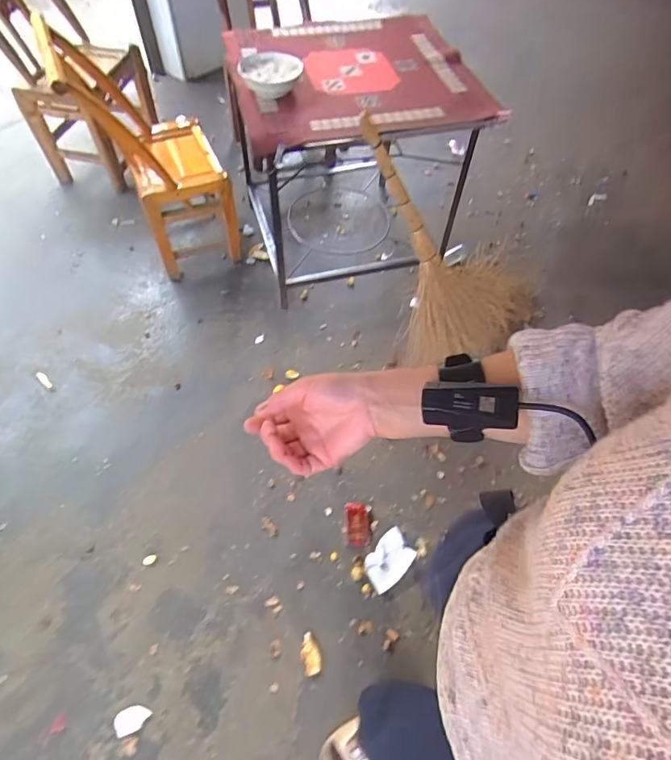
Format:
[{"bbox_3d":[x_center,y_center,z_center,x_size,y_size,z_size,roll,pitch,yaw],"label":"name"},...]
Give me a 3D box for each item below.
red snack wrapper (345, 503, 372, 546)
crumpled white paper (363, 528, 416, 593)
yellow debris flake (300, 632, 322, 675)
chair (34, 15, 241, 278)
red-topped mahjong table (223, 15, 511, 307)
[{"bbox_3d":[0.060,0.383,1.289,0.066,0.015,0.111,0,56,-1],"label":"red snack wrapper"},{"bbox_3d":[0.138,0.463,1.241,0.094,0.018,0.147,36,63,21],"label":"crumpled white paper"},{"bbox_3d":[-0.058,0.641,1.131,0.045,0.004,0.085,-18,58,-12],"label":"yellow debris flake"},{"bbox_3d":[-0.612,-0.773,1.631,0.392,0.697,0.478,-22,59,-15],"label":"chair"},{"bbox_3d":[0.041,-0.786,1.657,0.702,0.589,0.763,-12,57,-7],"label":"red-topped mahjong table"}]

